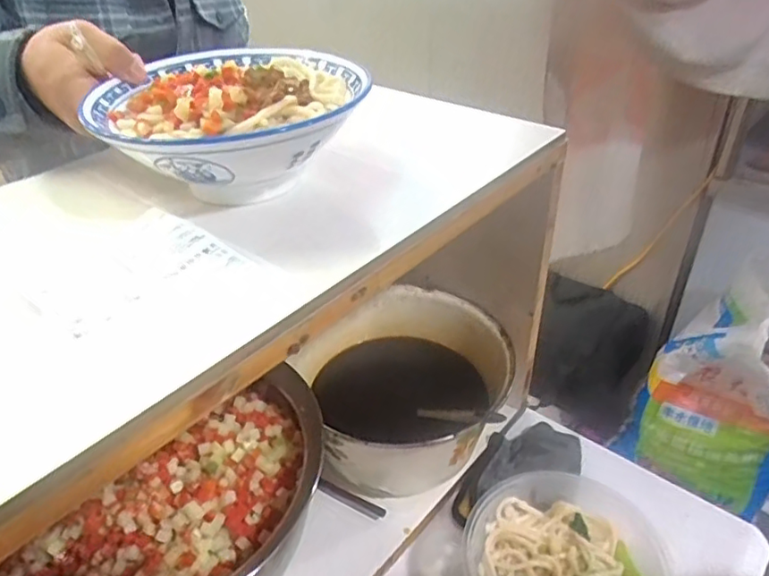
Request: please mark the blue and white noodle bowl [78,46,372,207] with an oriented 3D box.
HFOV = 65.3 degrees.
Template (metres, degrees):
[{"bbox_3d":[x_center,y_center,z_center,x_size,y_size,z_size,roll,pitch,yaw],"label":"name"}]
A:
[{"bbox_3d":[-0.105,-0.117,0.443,0.182,0.076,0.164,23,43,31],"label":"blue and white noodle bowl"}]

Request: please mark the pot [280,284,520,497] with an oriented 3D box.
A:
[{"bbox_3d":[0.023,0.103,0.653,0.213,0.121,0.204,-1,36,1],"label":"pot"}]

